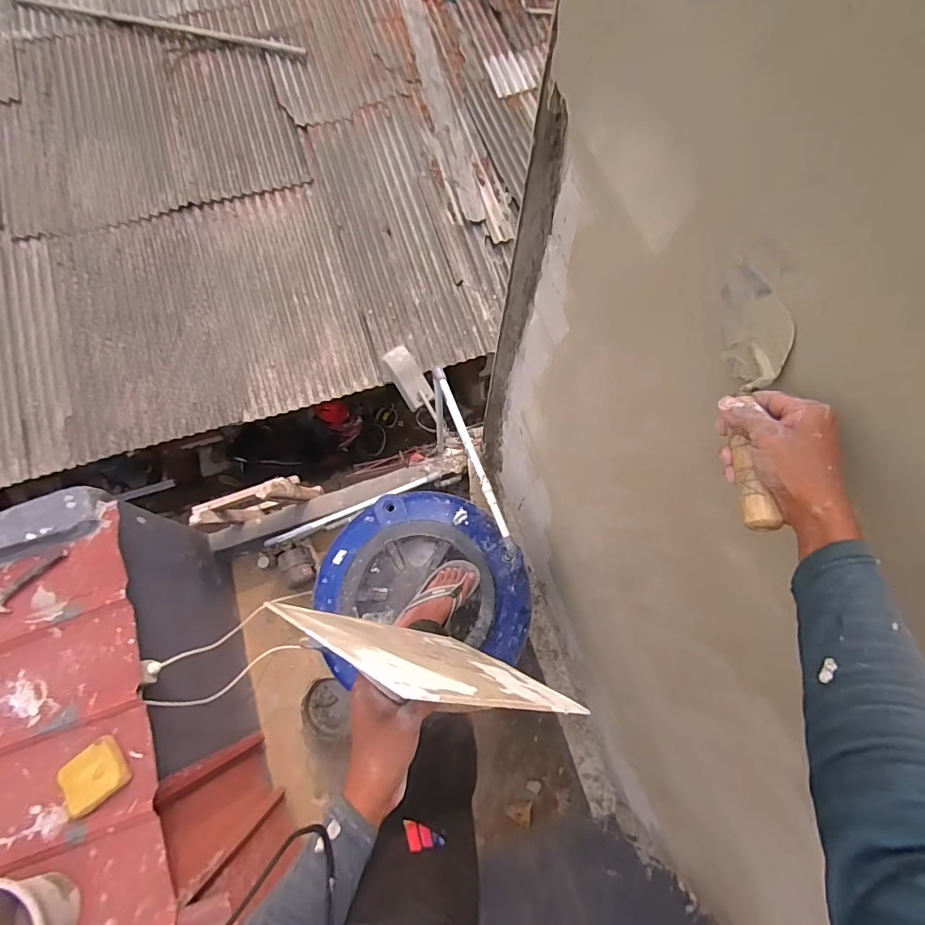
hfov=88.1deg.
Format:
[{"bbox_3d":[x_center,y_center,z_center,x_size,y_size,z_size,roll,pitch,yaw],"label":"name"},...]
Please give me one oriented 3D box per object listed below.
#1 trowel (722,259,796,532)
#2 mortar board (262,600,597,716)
[{"bbox_3d":[0.285,-0.067,0.472,0.050,0.078,0.270,10,73,1],"label":"trowel"},{"bbox_3d":[-0.015,0.208,0.497,0.192,0.328,0.009,14,76,38],"label":"mortar board"}]

